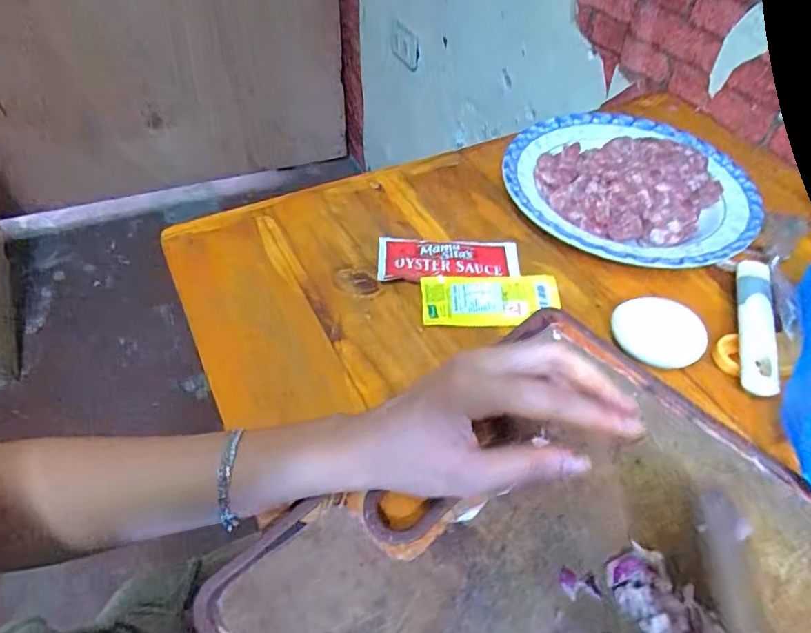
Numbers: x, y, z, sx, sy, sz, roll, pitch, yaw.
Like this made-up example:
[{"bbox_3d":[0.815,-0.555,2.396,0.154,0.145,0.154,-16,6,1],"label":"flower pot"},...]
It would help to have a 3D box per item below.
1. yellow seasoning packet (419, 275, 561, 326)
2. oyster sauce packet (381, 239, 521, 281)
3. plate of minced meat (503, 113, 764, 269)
[{"bbox_3d":[0.066,-0.013,0.407,0.105,0.004,0.043,-2,65,-3],"label":"yellow seasoning packet"},{"bbox_3d":[0.036,-0.050,0.434,0.115,0.011,0.050,-2,49,-2],"label":"oyster sauce packet"},{"bbox_3d":[0.199,-0.124,0.471,0.209,0.048,0.204,0,49,0],"label":"plate of minced meat"}]

